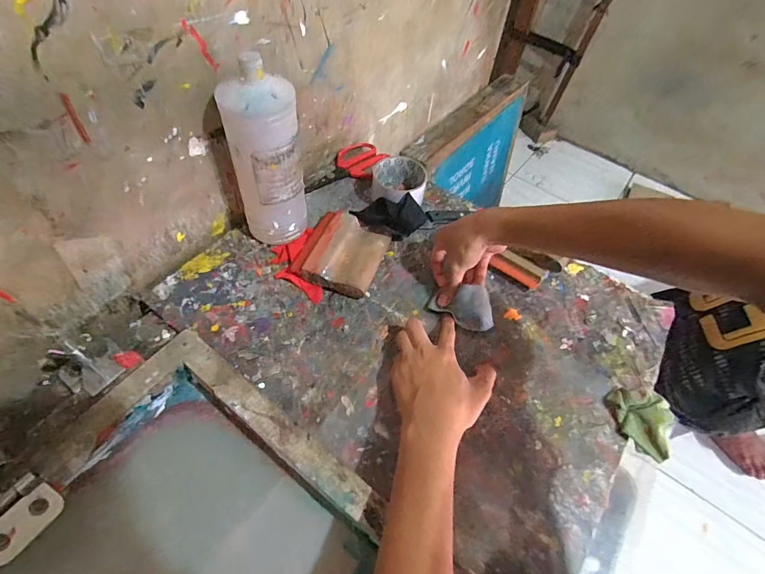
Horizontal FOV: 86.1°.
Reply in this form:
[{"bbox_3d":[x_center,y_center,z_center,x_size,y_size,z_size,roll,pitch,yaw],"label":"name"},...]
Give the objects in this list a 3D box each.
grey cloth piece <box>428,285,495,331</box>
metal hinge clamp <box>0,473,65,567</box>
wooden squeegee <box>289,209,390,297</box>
[{"bbox_3d":[0.101,0.032,0.524,0.074,0.017,0.056,-14,88,12],"label":"grey cloth piece"},{"bbox_3d":[-0.328,0.178,0.340,0.100,0.027,0.060,22,56,10],"label":"metal hinge clamp"},{"bbox_3d":[-0.054,-0.046,0.558,0.103,0.029,0.123,21,56,9],"label":"wooden squeegee"}]

